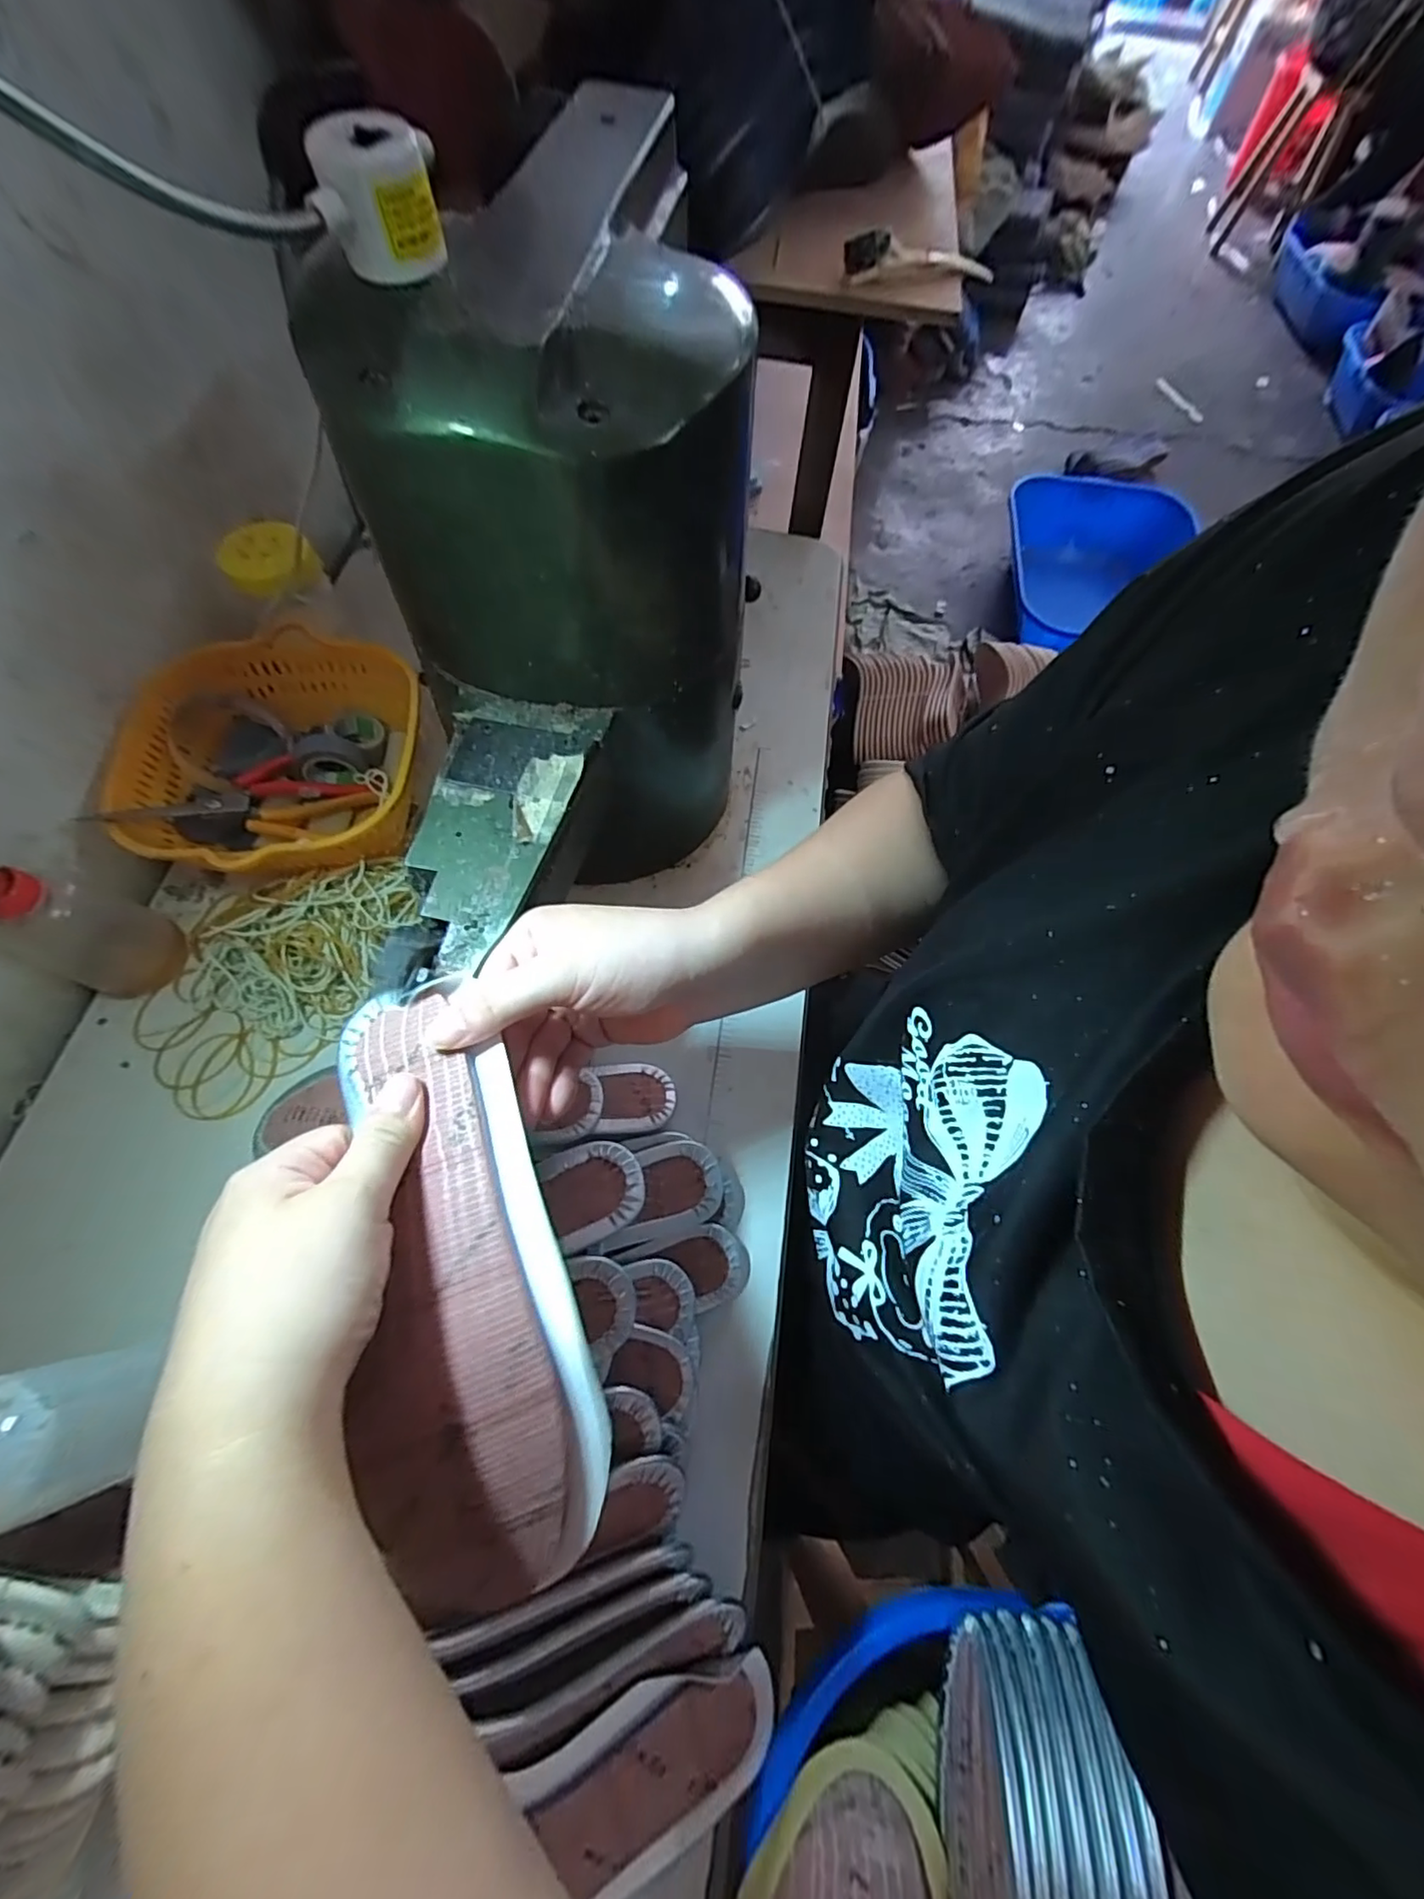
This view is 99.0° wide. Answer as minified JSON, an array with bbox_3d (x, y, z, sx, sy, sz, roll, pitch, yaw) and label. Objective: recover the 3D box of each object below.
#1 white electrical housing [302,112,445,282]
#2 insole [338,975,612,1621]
[{"bbox_3d":[-0.128,-0.290,0.234,0.040,0.036,0.042,-4,68,-4],"label":"white electrical housing"},{"bbox_3d":[-0.095,0.118,0.233,0.078,0.034,0.221,-15,73,-8],"label":"insole"}]

